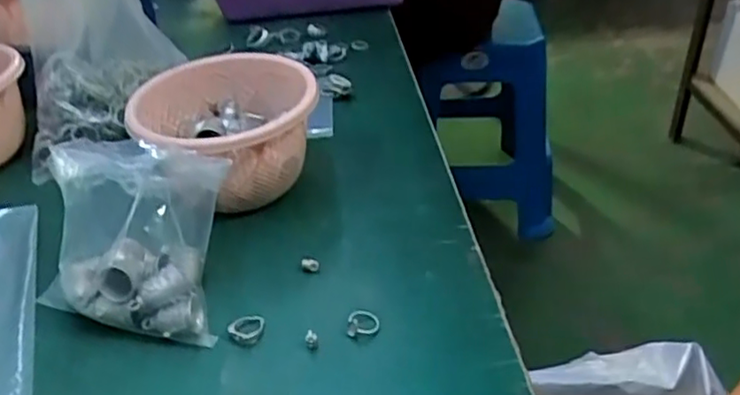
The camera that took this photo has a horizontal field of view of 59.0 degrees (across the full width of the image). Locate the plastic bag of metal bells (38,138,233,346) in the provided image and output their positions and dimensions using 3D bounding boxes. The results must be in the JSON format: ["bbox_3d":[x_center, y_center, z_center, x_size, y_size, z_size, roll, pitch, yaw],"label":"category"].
[{"bbox_3d":[-0.169,0.023,0.443,0.132,0.111,0.084,3,37,10],"label":"plastic bag of metal bells"}]

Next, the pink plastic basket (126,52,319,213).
[{"bbox_3d":[-0.115,-0.050,0.549,0.144,0.096,0.151,-16,38,-15],"label":"pink plastic basket"}]

